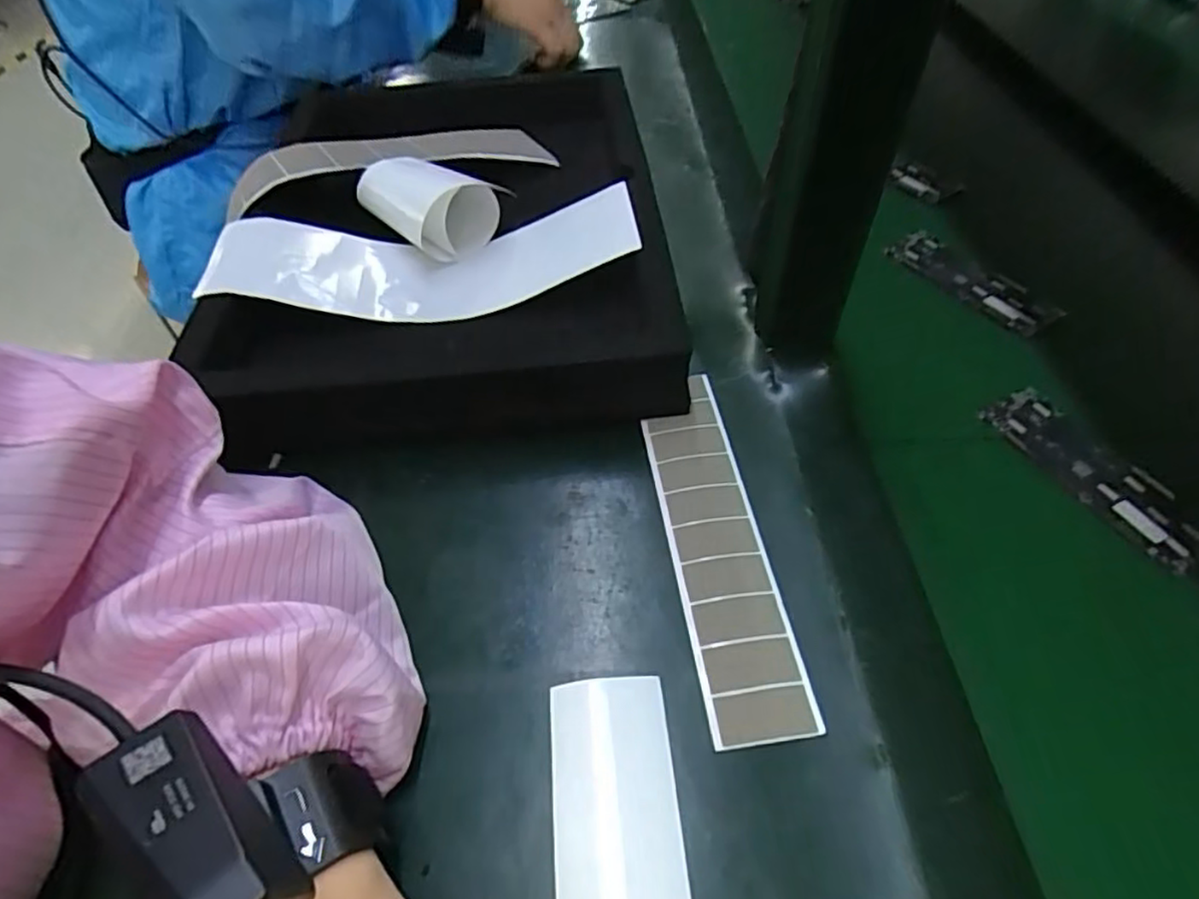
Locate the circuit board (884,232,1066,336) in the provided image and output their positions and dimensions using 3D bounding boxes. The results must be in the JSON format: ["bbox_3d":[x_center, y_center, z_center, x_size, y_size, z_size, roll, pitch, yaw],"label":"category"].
[{"bbox_3d":[0.261,-0.119,0.465,0.040,0.007,0.116,-27,54,-19],"label":"circuit board"}]

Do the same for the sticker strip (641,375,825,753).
[{"bbox_3d":[0.058,0.043,0.339,0.045,0.004,0.205,-9,52,-1],"label":"sticker strip"}]

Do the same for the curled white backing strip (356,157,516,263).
[{"bbox_3d":[-0.125,-0.184,0.503,0.100,0.051,0.073,25,55,21],"label":"curled white backing strip"}]

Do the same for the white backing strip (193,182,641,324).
[{"bbox_3d":[-0.119,-0.131,0.468,0.278,0.053,0.096,-6,50,-3],"label":"white backing strip"}]

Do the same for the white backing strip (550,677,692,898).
[{"bbox_3d":[0.012,0.185,0.221,0.049,0.006,0.216,-1,51,-6],"label":"white backing strip"}]

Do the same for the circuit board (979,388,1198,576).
[{"bbox_3d":[0.269,0.012,0.359,0.042,0.008,0.119,-24,53,-17],"label":"circuit board"}]

